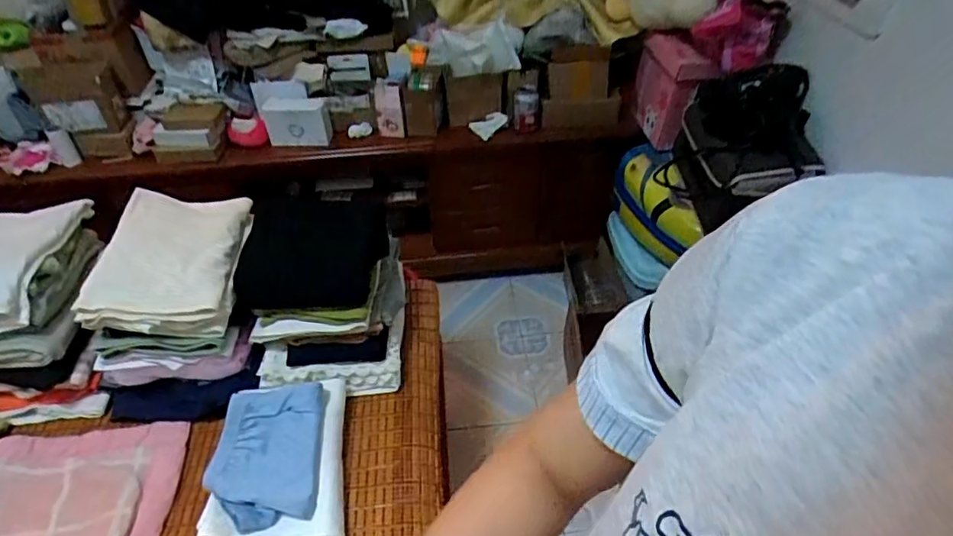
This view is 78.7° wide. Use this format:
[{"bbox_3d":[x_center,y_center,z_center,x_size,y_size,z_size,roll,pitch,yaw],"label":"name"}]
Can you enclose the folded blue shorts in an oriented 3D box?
[{"bbox_3d":[-0.314,0.273,0.880,0.155,0.028,0.225,-6,42,-4],"label":"folded blue shorts"}]

